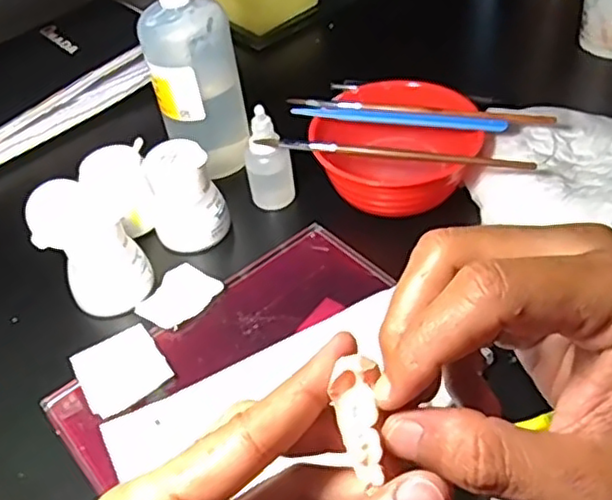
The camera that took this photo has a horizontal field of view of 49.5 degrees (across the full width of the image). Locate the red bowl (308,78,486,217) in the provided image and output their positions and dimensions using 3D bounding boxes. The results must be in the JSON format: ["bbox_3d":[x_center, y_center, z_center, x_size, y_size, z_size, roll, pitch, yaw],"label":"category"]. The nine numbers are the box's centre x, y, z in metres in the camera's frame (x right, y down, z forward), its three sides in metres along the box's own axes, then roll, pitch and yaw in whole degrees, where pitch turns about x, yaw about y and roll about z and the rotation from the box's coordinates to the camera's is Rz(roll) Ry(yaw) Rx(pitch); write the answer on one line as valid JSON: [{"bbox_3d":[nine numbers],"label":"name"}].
[{"bbox_3d":[0.056,-0.070,0.437,0.102,0.044,0.086,-12,46,-4],"label":"red bowl"}]

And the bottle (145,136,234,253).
[{"bbox_3d":[-0.080,-0.038,0.439,0.047,0.056,0.045,-20,47,-11],"label":"bottle"}]

